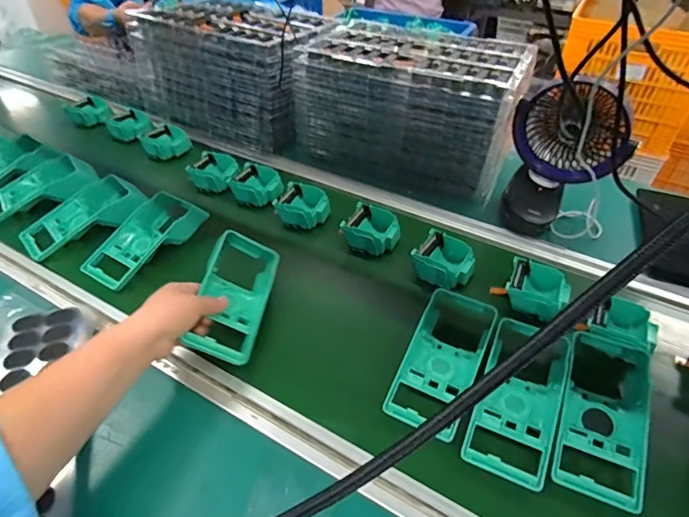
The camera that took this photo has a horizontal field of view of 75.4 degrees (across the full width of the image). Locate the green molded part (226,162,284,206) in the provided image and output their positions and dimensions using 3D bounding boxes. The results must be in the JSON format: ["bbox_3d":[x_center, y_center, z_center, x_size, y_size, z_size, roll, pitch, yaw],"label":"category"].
[{"bbox_3d":[-0.158,-0.132,0.808,0.101,0.037,0.079,28,48,28],"label":"green molded part"}]

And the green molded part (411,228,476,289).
[{"bbox_3d":[0.150,0.006,0.662,0.085,0.044,0.084,25,46,25],"label":"green molded part"}]

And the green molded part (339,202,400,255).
[{"bbox_3d":[0.047,-0.040,0.717,0.087,0.048,0.076,19,44,20],"label":"green molded part"}]

